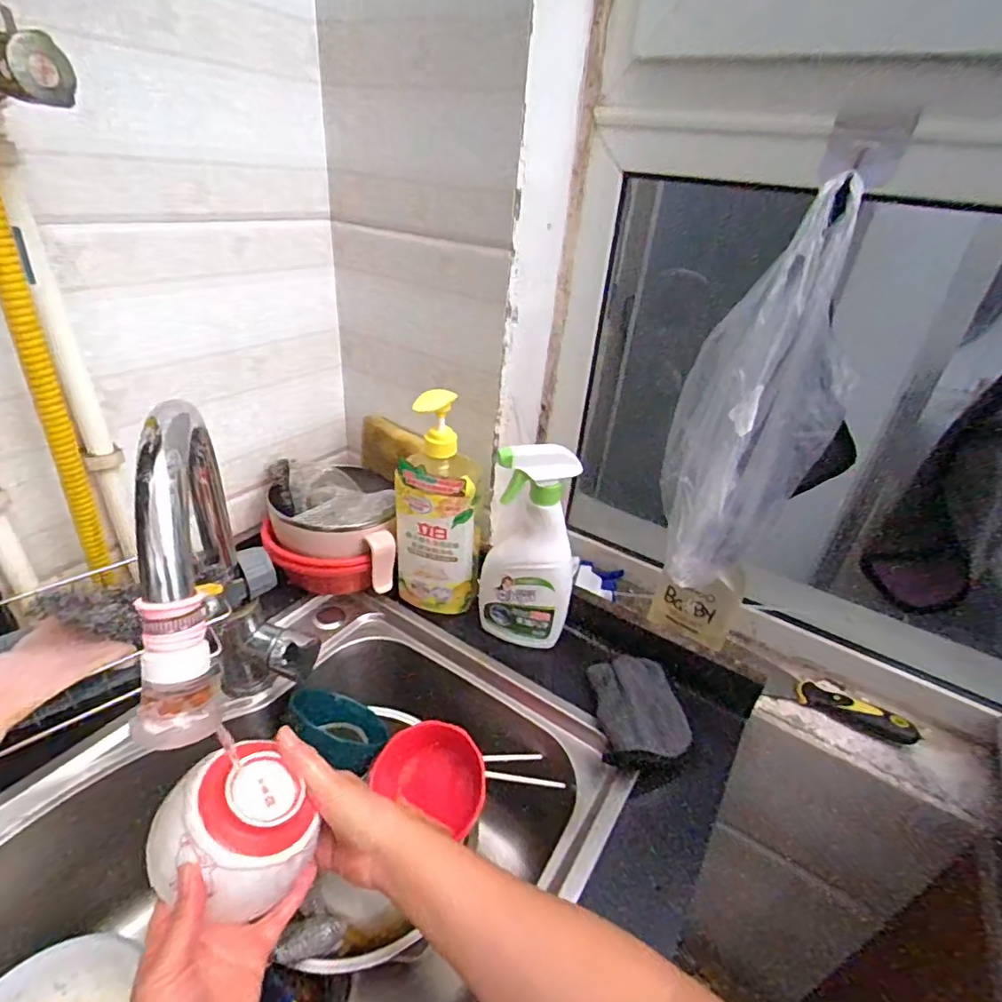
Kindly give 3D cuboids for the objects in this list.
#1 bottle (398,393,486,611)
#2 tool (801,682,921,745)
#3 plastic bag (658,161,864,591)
[{"bbox_3d":[-0.070,0.007,0.618,0.098,0.255,0.073,4,32,-3],"label":"bottle"},{"bbox_3d":[0.379,0.227,0.582,0.111,0.029,0.024,22,35,23],"label":"tool"},{"bbox_3d":[0.237,-0.087,0.503,0.124,0.315,0.106,2,32,-7],"label":"plastic bag"}]

